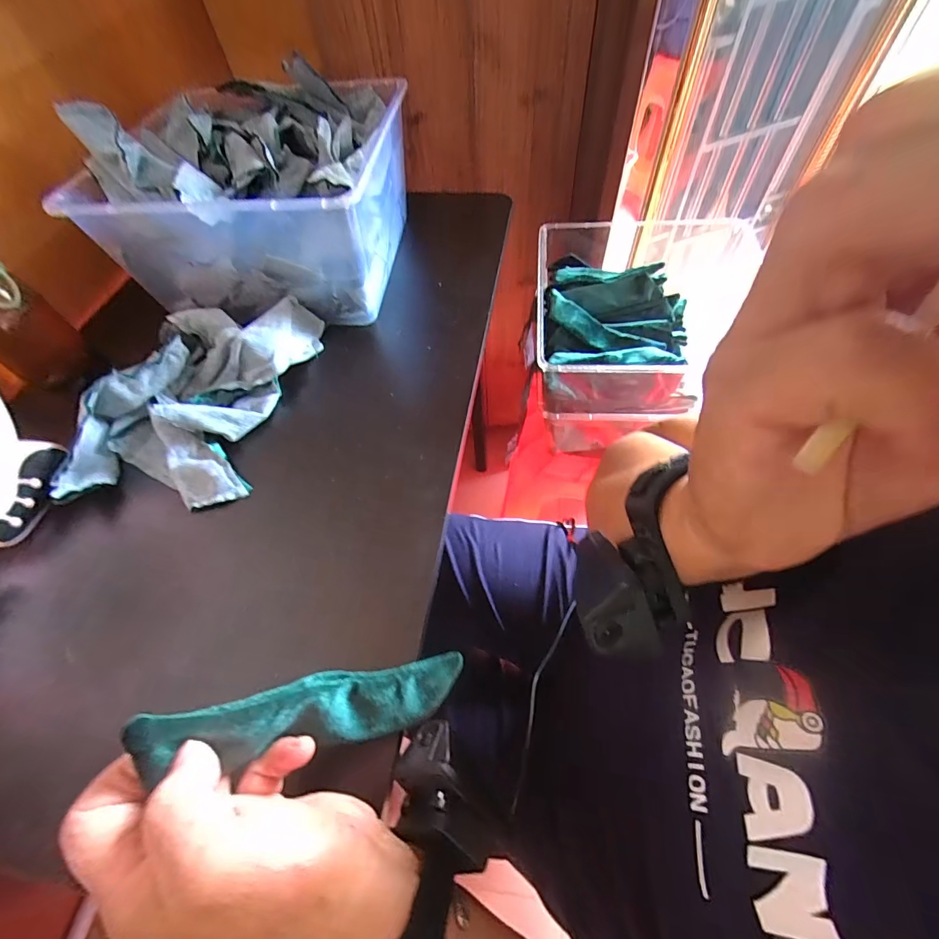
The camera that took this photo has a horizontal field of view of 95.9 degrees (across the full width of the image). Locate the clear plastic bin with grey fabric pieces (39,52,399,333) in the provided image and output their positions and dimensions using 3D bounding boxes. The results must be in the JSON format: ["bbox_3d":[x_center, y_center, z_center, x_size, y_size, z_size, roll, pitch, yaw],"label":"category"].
[{"bbox_3d":[-0.236,-0.318,0.494,0.300,0.149,0.284,2,57,6],"label":"clear plastic bin with grey fabric pieces"}]

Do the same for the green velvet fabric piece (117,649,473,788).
[{"bbox_3d":[-0.078,0.132,0.232,0.037,0.180,0.033,-41,53,27],"label":"green velvet fabric piece"}]

